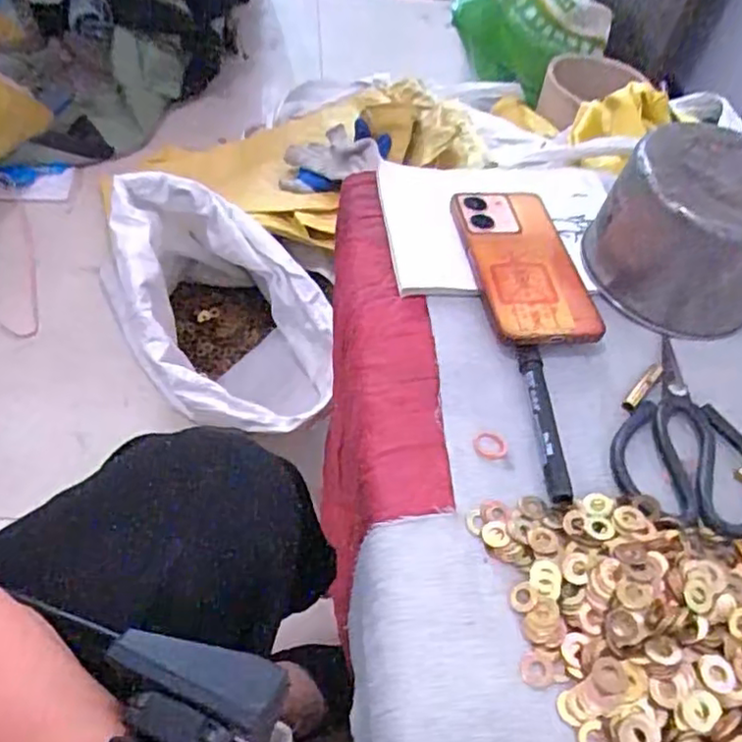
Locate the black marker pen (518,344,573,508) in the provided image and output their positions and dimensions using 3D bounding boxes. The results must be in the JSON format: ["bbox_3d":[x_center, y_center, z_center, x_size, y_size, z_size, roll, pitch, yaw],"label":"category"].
[{"bbox_3d":[0.112,0.031,0.427,0.017,0.013,0.112,0,52,-7],"label":"black marker pen"}]

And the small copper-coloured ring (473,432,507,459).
[{"bbox_3d":[0.075,0.047,0.424,0.021,0.004,0.018,2,51,-6],"label":"small copper-coloured ring"}]

